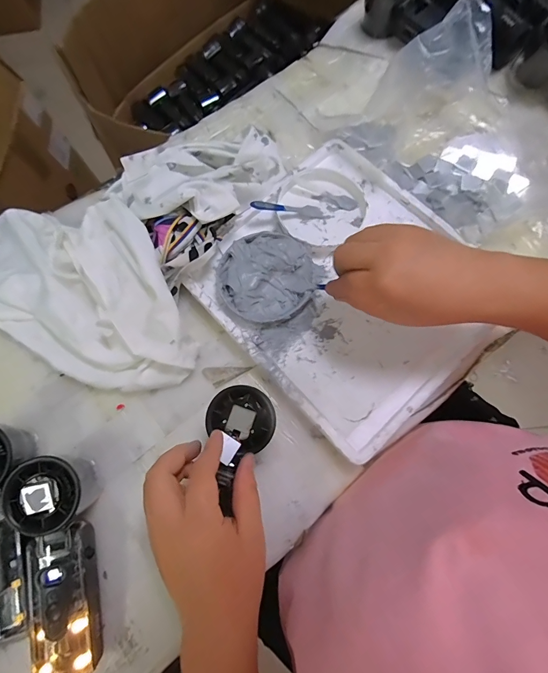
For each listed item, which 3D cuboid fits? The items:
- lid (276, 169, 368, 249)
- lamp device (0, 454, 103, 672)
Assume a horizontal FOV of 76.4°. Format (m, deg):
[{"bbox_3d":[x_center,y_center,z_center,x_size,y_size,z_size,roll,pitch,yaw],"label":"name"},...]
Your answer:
[{"bbox_3d":[0.052,-0.144,0.387,0.090,0.012,0.086,0,76,1],"label":"lid"},{"bbox_3d":[-0.176,0.182,0.282,0.054,0.057,0.161,-8,76,-1],"label":"lamp device"}]

